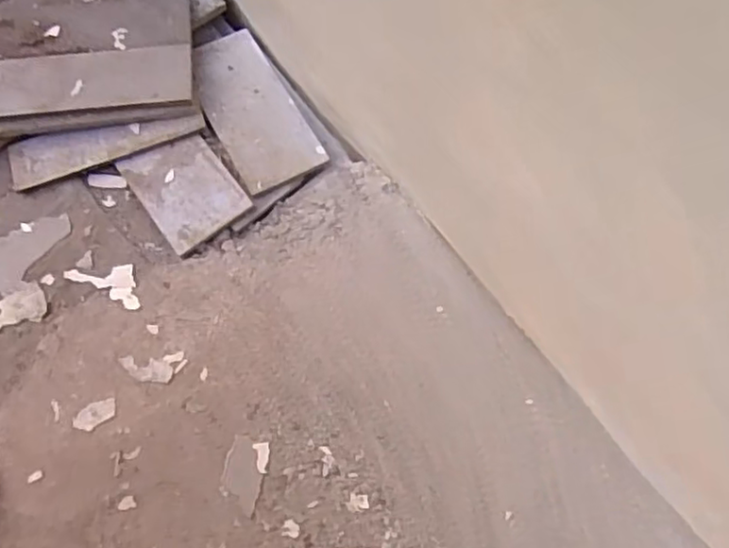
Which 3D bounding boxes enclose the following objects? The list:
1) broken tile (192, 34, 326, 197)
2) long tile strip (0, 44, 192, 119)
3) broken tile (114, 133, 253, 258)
[{"bbox_3d":[-0.118,-0.173,0.681,0.087,0.009,0.194,-27,70,-12],"label":"broken tile"},{"bbox_3d":[-0.311,-0.189,0.662,0.274,0.014,0.072,-6,67,0],"label":"long tile strip"},{"bbox_3d":[-0.176,-0.085,0.651,0.084,0.011,0.121,-35,72,-14],"label":"broken tile"}]

